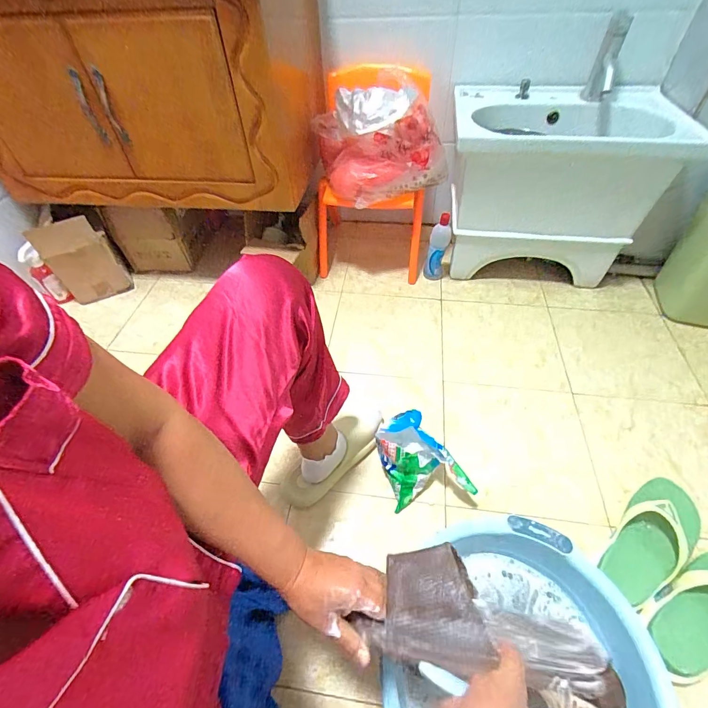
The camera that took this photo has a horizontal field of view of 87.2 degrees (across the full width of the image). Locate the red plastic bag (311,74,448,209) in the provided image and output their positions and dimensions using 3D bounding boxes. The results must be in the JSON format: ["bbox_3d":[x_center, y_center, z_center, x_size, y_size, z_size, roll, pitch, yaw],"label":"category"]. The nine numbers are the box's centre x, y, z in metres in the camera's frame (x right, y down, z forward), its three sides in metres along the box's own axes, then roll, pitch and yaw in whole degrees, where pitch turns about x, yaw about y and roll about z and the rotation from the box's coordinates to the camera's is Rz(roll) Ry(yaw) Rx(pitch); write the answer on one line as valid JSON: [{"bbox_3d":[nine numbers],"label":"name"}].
[{"bbox_3d":[0.075,-0.535,0.953,0.310,0.250,0.176,6,50,8],"label":"red plastic bag"}]

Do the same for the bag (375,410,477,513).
[{"bbox_3d":[0.131,0.218,0.758,0.145,0.143,0.184,-15,50,-10],"label":"bag"}]

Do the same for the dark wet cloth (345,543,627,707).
[{"bbox_3d":[0.141,0.289,0.405,0.245,0.068,0.112,16,52,3],"label":"dark wet cloth"}]

